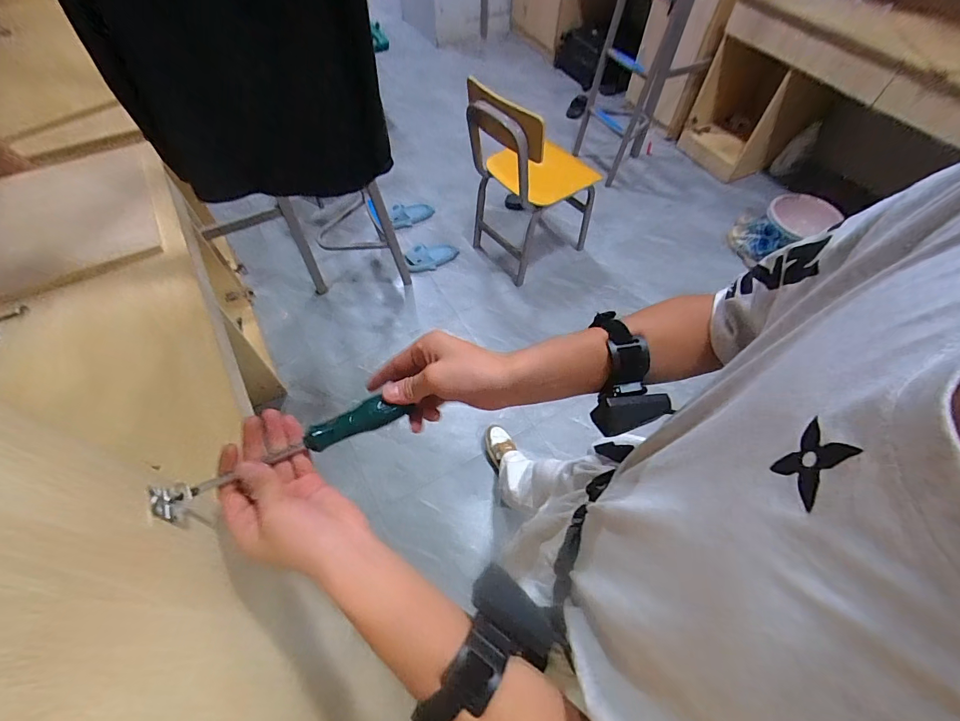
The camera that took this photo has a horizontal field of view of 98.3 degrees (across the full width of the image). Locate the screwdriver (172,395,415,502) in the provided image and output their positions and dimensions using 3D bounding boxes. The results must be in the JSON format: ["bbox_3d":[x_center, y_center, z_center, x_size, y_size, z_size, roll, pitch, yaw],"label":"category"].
[{"bbox_3d":[-0.154,0.070,0.356,0.183,0.022,0.024,-22,60,-23],"label":"screwdriver"}]

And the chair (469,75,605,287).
[{"bbox_3d":[0.220,-0.722,1.673,0.481,0.681,0.381,-33,63,-19],"label":"chair"}]

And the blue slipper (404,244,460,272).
[{"bbox_3d":[-0.216,-0.474,1.874,0.249,0.093,0.103,-23,60,-30],"label":"blue slipper"}]

